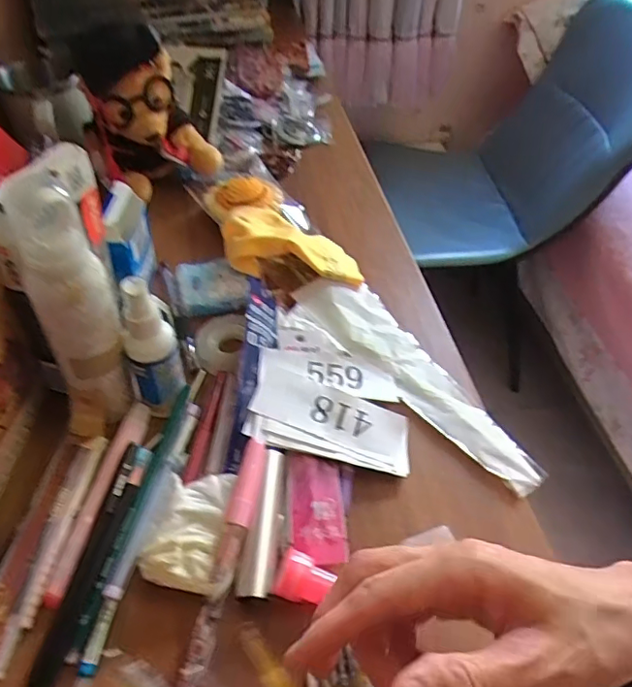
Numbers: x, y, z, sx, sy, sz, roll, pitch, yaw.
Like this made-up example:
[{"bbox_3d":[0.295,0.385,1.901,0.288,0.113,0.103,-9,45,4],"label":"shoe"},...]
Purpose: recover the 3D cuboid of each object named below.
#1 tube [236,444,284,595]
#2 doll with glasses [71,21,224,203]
[{"bbox_3d":[-0.031,0.108,0.348,0.018,0.012,0.092,6,47,3],"label":"tube"},{"bbox_3d":[-0.167,-0.237,0.563,0.065,0.156,0.112,32,54,24],"label":"doll with glasses"}]

